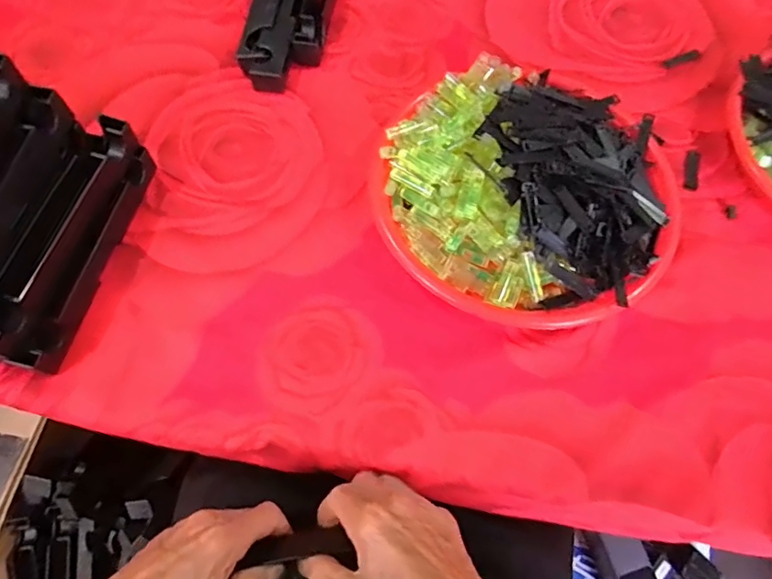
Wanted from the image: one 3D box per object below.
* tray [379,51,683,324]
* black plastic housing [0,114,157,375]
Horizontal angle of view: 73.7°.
[{"bbox_3d":[0.113,-0.086,0.424,0.245,0.065,0.228,34,69,12],"label":"tray"},{"bbox_3d":[-0.239,-0.038,0.395,0.042,0.060,0.197,10,66,2],"label":"black plastic housing"}]

